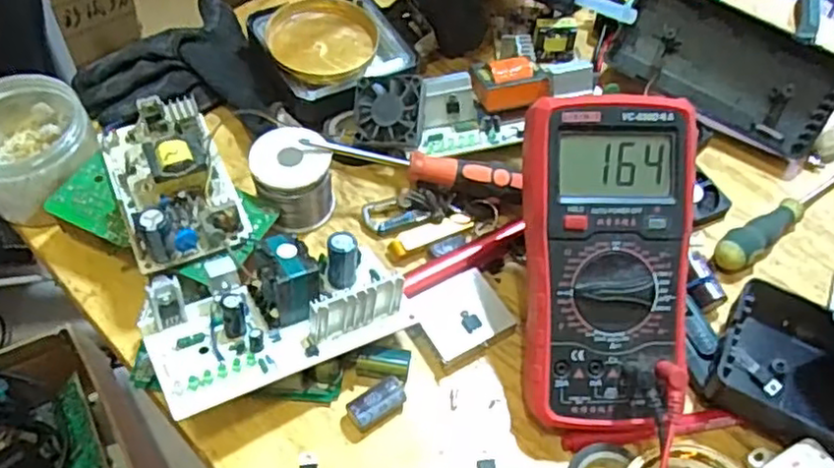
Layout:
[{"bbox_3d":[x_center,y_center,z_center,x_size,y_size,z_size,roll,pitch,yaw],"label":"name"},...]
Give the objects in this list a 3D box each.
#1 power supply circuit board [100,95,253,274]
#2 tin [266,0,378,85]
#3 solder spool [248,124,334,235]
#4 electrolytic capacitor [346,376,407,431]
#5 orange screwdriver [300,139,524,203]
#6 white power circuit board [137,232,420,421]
[{"bbox_3d":[-0.159,-0.040,0.436,0.068,0.035,0.120,-21,58,-17],"label":"power supply circuit board"},{"bbox_3d":[-0.074,-0.152,0.532,0.082,0.014,0.086,2,54,-2],"label":"tin"},{"bbox_3d":[-0.084,-0.038,0.468,0.051,0.054,0.048,2,54,-2],"label":"solder spool"},{"bbox_3d":[-0.022,0.099,0.396,0.034,0.014,0.018,-25,60,-20],"label":"electrolytic capacitor"},{"bbox_3d":[-0.001,-0.044,0.462,0.146,0.027,0.016,6,54,0],"label":"orange screwdriver"},{"bbox_3d":[-0.080,0.040,0.389,0.145,0.044,0.078,-22,59,-18],"label":"white power circuit board"}]

